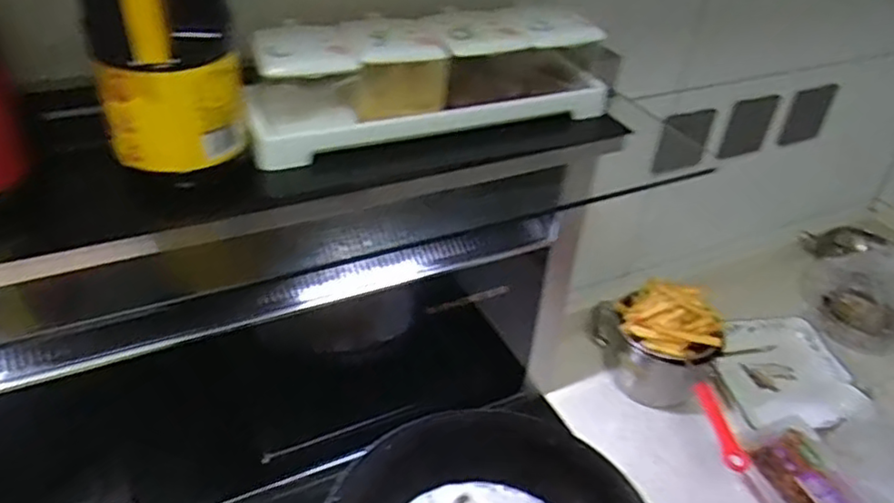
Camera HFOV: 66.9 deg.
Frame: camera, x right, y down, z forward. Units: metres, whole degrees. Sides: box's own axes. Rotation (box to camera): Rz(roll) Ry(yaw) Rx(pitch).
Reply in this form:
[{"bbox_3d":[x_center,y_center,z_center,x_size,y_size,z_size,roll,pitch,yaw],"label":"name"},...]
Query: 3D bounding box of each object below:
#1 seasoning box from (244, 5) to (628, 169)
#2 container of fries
[{"bbox_3d":[-0.002,-0.149,0.567,0.323,0.076,0.090,-12,40,-20],"label":"seasoning box"},{"bbox_3d":[0.287,0.119,0.913,0.183,0.143,0.123,16,39,15],"label":"container of fries"}]

